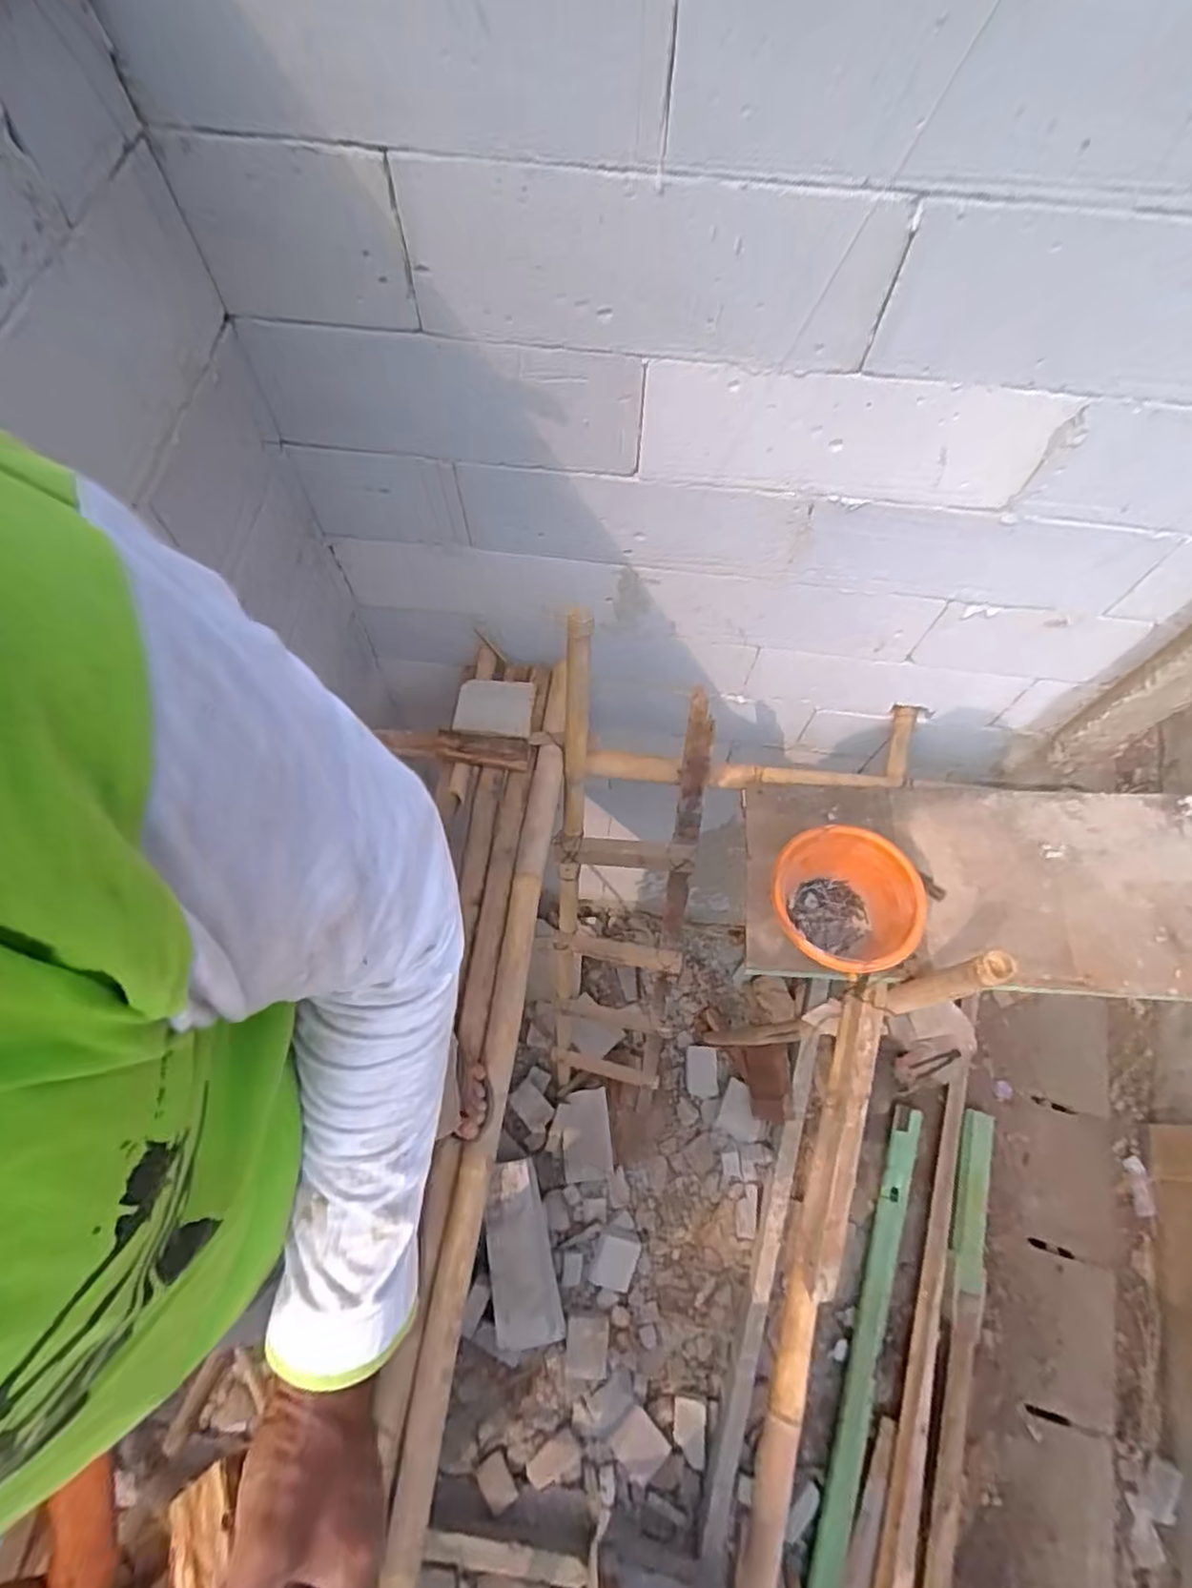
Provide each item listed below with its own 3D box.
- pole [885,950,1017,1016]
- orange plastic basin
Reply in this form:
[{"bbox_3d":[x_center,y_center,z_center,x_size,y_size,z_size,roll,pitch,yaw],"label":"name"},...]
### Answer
[{"bbox_3d":[0.590,0.320,1.133,0.053,0.316,0.054,-4,65,-3],"label":"pole"},{"bbox_3d":[0.456,0.205,1.250,0.251,0.152,0.252,0,65,-1],"label":"orange plastic basin"}]

